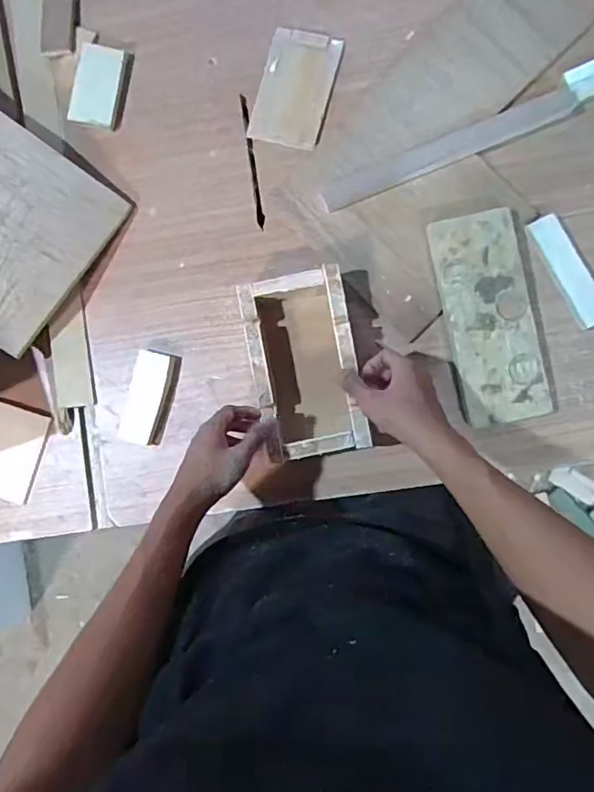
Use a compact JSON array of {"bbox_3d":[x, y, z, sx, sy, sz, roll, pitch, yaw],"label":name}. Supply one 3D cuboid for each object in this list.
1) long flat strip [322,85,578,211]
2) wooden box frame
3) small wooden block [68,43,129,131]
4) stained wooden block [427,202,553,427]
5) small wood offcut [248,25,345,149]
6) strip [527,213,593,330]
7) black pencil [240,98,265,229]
[{"bbox_3d":[0.176,-0.287,0.635,0.300,0.005,0.031,-23,86,3],"label":"long flat strip"},{"bbox_3d":[0.010,-0.034,0.620,0.115,0.055,0.199,-11,87,4],"label":"wooden box frame"},{"bbox_3d":[-0.250,-0.388,0.678,0.058,0.020,0.106,14,89,5],"label":"small wooden block"},{"bbox_3d":[0.219,-0.088,0.609,0.097,0.023,0.234,-14,86,4],"label":"stained wooden block"},{"bbox_3d":[-0.001,-0.377,0.662,0.085,0.006,0.138,15,89,5],"label":"small wood offcut"},{"bbox_3d":[0.311,-0.143,0.612,0.036,0.011,0.135,-27,86,3],"label":"strip"},{"bbox_3d":[-0.055,-0.291,0.671,0.009,0.005,0.169,-8,87,4],"label":"black pencil"}]

